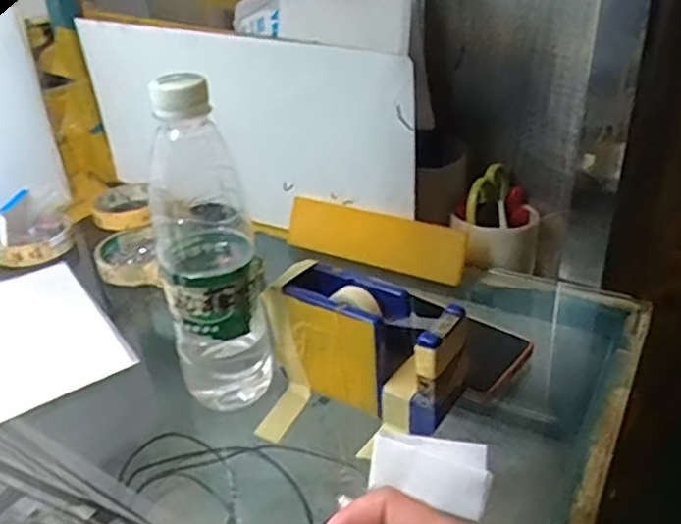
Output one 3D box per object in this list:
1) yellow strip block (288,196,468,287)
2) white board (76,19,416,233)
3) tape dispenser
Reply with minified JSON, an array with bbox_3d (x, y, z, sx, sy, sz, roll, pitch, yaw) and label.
[{"bbox_3d":[0.031,-0.024,0.621,0.189,0.054,0.018,16,36,31],"label":"yellow strip block"},{"bbox_3d":[-0.112,-0.142,0.664,0.411,0.183,0.014,14,35,29],"label":"white board"},{"bbox_3d":[0.017,0.057,0.432,0.136,0.079,0.052,16,36,31],"label":"tape dispenser"}]

